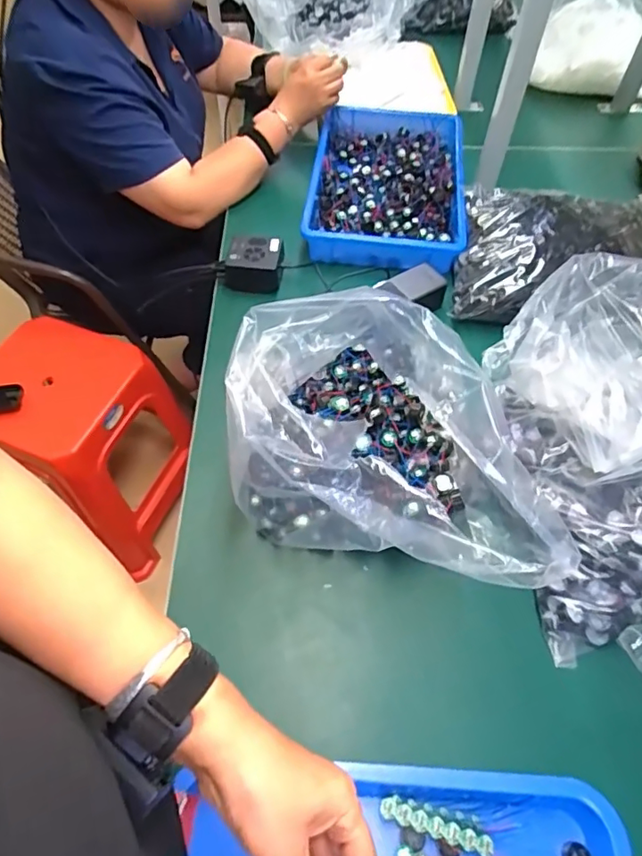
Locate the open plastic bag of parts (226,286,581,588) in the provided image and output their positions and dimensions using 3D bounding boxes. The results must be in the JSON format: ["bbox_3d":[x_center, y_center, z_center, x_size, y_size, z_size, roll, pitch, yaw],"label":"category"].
[{"bbox_3d":[0.050,0.029,0.542,0.263,0.227,0.334,-16,59,-11],"label":"open plastic bag of parts"}]

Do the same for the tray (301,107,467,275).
[{"bbox_3d":[0.112,-0.418,0.921,0.248,0.053,0.402,7,58,3],"label":"tray"}]

